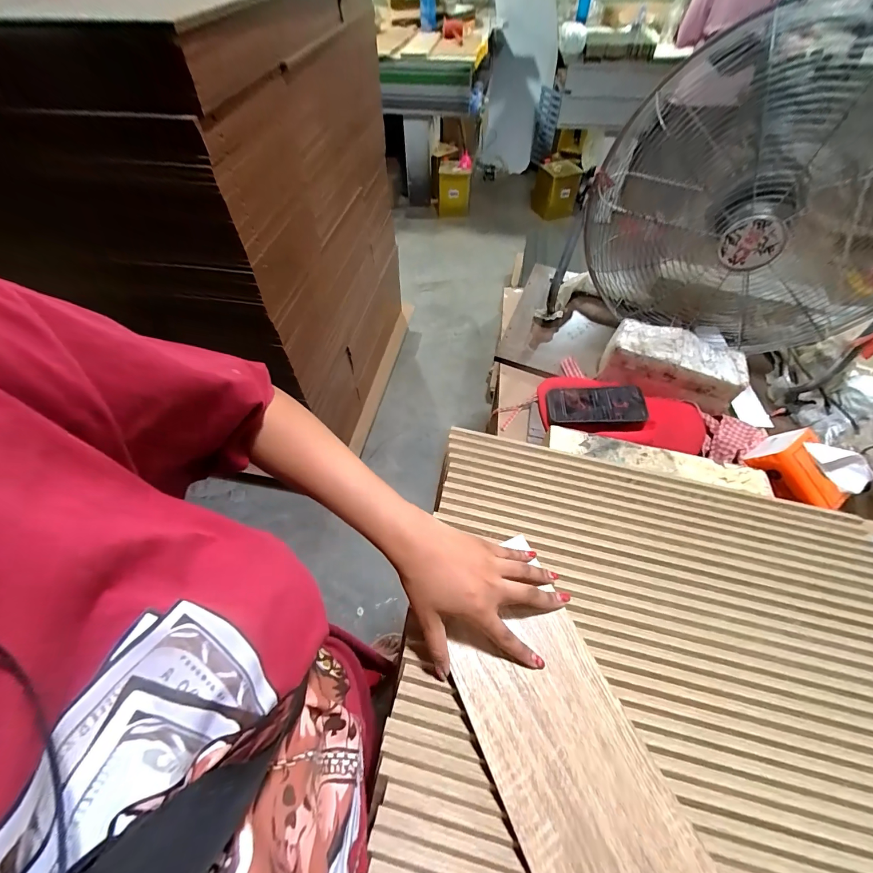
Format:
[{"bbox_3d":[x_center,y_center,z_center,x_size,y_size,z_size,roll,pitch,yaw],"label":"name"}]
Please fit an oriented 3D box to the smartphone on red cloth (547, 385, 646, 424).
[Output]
[{"bbox_3d":[0.285,-0.058,0.663,0.164,0.010,0.093,-4,50,8],"label":"smartphone on red cloth"}]

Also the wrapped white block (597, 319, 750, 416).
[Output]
[{"bbox_3d":[0.439,-0.134,0.697,0.233,0.082,0.109,19,58,17],"label":"wrapped white block"}]

